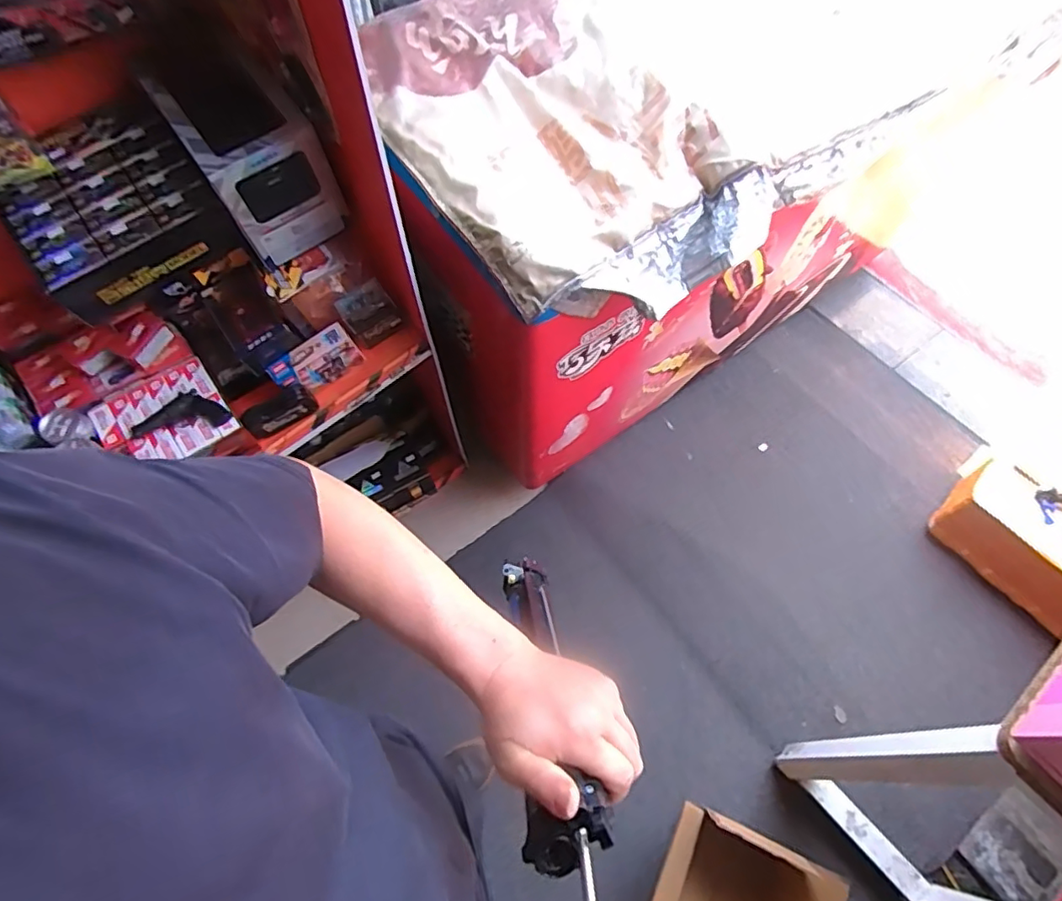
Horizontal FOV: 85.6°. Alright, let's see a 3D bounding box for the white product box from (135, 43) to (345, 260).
[{"bbox_3d":[-0.433,-0.460,0.894,0.166,0.202,0.258,-34,68,-14],"label":"white product box"}]

